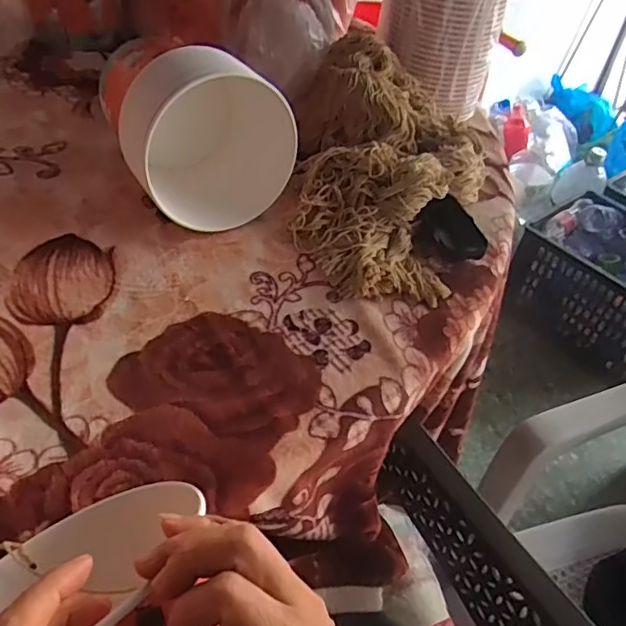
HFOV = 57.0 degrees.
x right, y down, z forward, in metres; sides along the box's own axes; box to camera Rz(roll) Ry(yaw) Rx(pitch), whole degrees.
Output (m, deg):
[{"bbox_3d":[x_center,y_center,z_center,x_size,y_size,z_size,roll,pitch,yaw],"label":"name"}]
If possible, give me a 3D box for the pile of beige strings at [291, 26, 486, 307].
[{"bbox_3d":[0.104,-0.182,0.671,0.245,0.109,0.370,2,45,-6],"label":"pile of beige strings"}]

